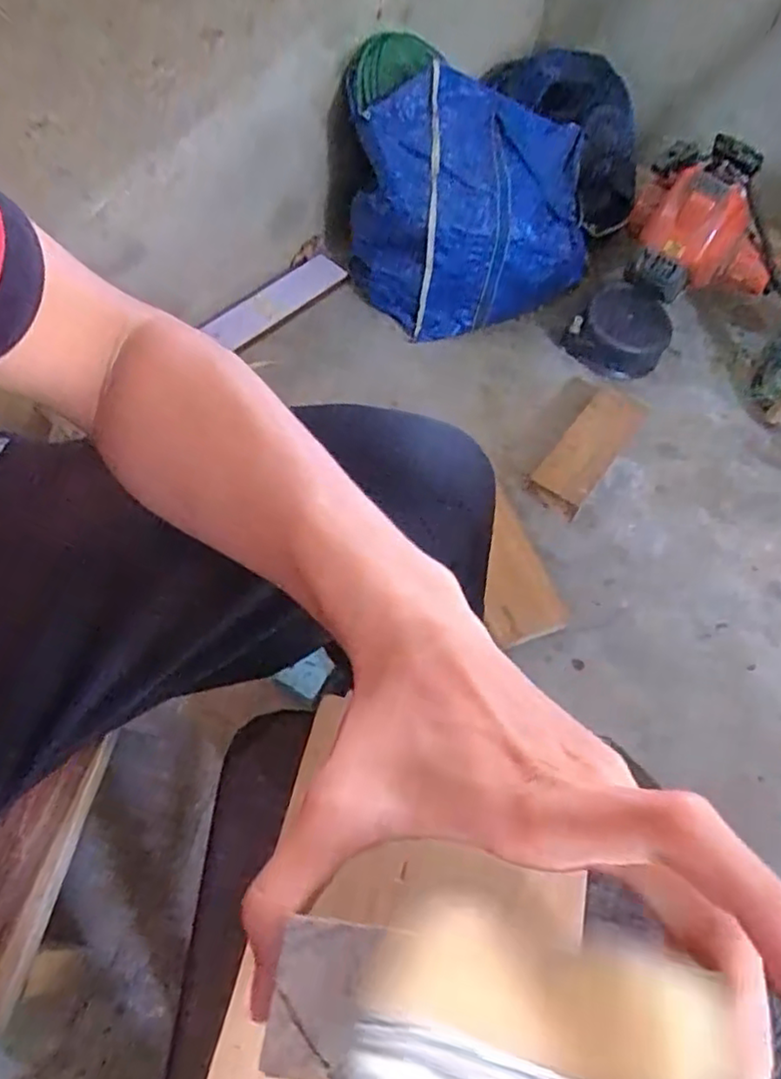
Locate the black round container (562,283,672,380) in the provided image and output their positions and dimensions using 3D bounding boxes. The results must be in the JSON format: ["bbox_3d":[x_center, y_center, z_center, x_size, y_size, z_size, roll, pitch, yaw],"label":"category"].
[{"bbox_3d":[0.399,-0.360,1.128,0.157,0.089,0.139,33,63,15],"label":"black round container"}]

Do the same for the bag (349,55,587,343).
[{"bbox_3d":[0.134,-0.545,1.090,0.365,0.316,0.237,-11,60,-10],"label":"bag"}]

